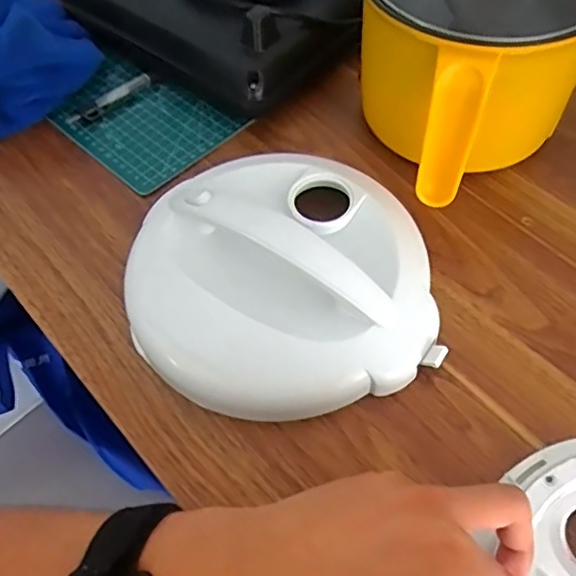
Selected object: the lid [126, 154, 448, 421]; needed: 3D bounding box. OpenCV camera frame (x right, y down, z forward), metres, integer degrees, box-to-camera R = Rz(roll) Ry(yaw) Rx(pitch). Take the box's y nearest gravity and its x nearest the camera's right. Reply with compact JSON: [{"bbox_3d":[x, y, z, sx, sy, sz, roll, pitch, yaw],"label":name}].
[{"bbox_3d":[-0.005,-0.013,0.391,0.190,0.052,0.182,-1,57,2],"label":"lid"}]

